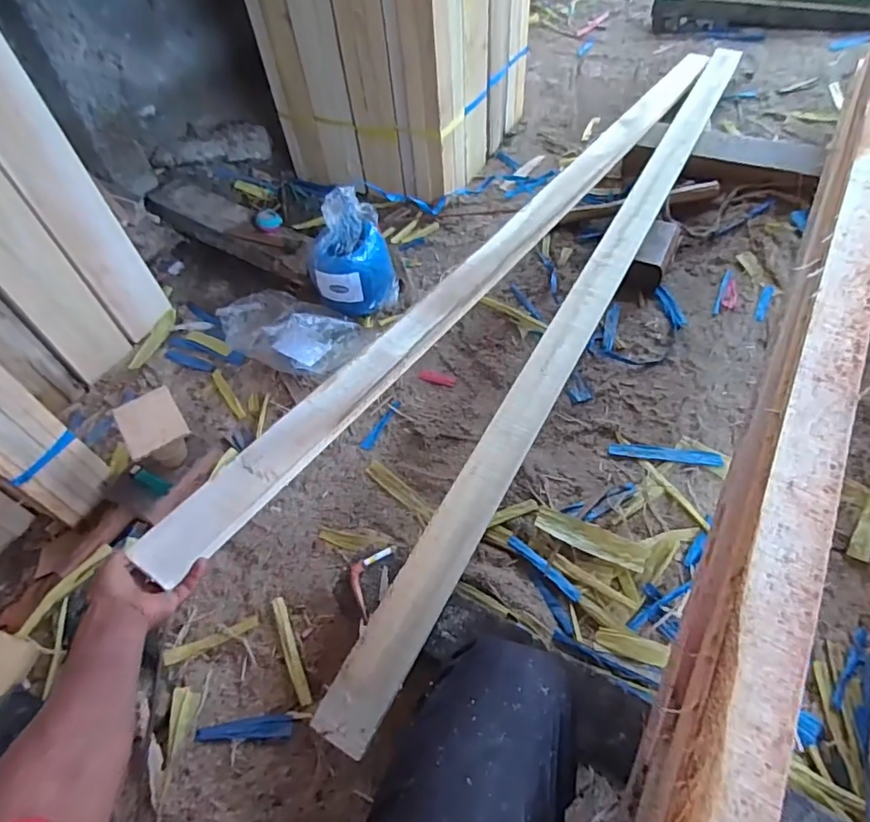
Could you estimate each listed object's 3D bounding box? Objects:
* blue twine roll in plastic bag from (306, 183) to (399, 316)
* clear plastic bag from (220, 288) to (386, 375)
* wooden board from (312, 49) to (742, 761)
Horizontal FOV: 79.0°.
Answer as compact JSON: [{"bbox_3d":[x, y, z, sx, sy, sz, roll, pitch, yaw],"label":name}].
[{"bbox_3d":[-0.176,-0.339,1.153,0.153,0.228,0.163,-1,55,1],"label":"blue twine roll in plastic bag"},{"bbox_3d":[-0.314,-0.190,1.148,0.328,0.080,0.192,22,58,16],"label":"clear plastic bag"},{"bbox_3d":[0.335,-0.272,1.053,0.075,0.018,1.884,28,63,12],"label":"wooden board"}]

